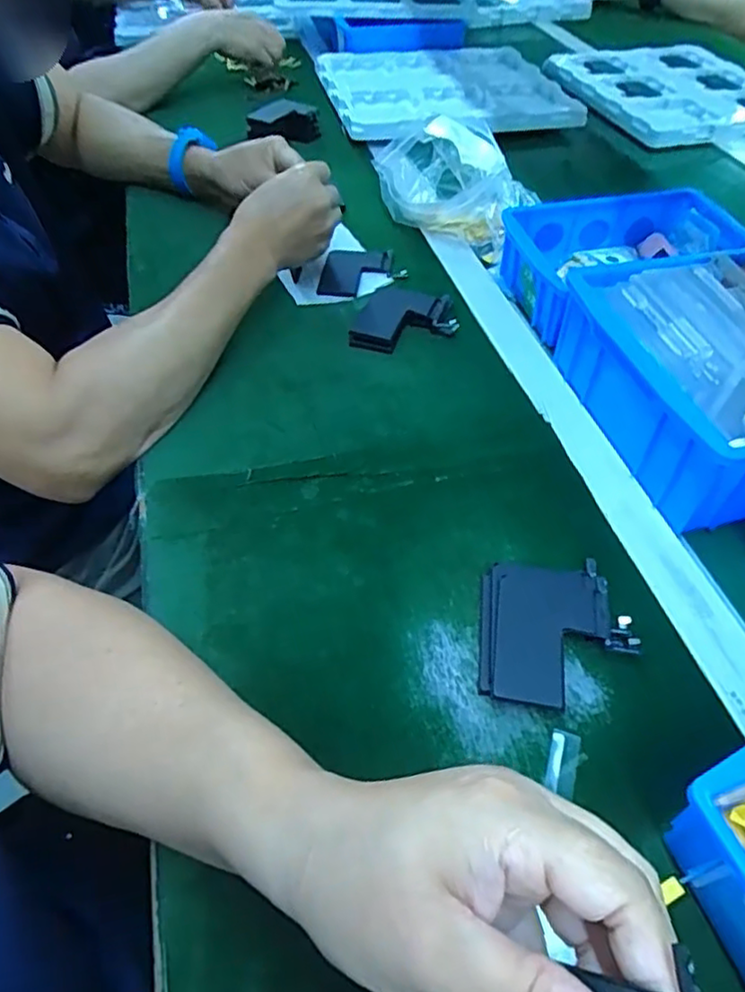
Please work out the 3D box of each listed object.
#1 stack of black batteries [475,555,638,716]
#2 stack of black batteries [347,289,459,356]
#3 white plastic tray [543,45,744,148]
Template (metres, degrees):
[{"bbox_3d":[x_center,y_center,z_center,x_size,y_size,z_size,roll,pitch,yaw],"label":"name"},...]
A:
[{"bbox_3d":[0.104,0.078,0.360,0.082,0.012,0.091,6,50,4],"label":"stack of black batteries"},{"bbox_3d":[0.029,-0.156,0.549,0.088,0.017,0.085,5,50,4],"label":"stack of black batteries"},{"bbox_3d":[0.454,-0.603,0.943,0.320,0.025,0.316,-10,51,-9],"label":"white plastic tray"}]

